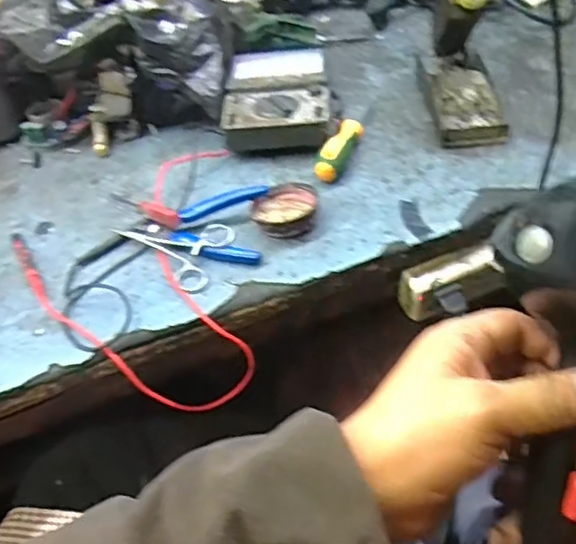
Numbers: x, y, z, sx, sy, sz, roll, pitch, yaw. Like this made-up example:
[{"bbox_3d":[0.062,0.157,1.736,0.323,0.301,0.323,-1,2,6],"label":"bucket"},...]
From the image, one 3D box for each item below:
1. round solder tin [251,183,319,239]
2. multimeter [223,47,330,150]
[{"bbox_3d":[-0.002,-0.057,0.576,0.059,0.020,0.067,-4,43,4],"label":"round solder tin"},{"bbox_3d":[-0.009,-0.192,0.700,0.112,0.050,0.176,-2,43,6],"label":"multimeter"}]

